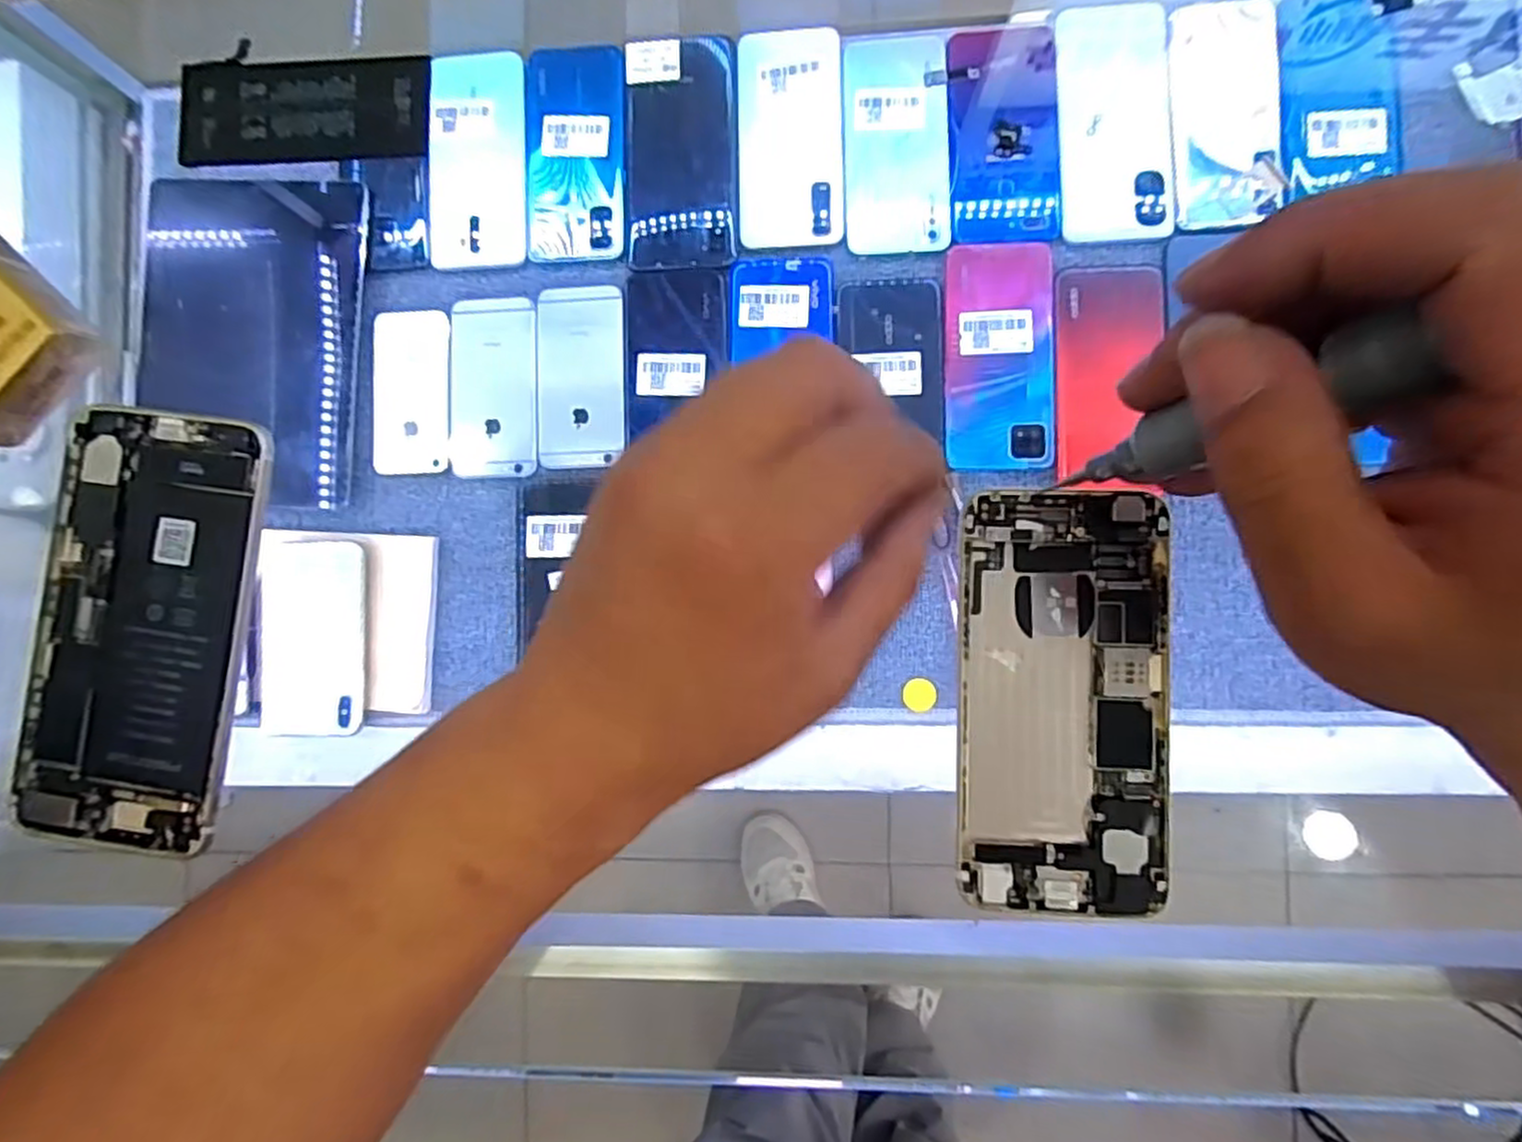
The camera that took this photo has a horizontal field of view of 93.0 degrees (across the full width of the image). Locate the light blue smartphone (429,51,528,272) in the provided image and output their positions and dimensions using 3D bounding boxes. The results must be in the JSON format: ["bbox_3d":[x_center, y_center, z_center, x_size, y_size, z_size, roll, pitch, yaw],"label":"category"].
[{"bbox_3d":[-0.216,-0.309,0.545,0.076,0.008,0.158,-1,89,4],"label":"light blue smartphone"}]

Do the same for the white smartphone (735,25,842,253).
[{"bbox_3d":[0.022,-0.319,0.531,0.076,0.005,0.161,0,89,4],"label":"white smartphone"}]

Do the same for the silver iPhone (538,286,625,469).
[{"bbox_3d":[-0.135,-0.146,0.542,0.066,0.004,0.134,0,89,4],"label":"silver iPhone"}]

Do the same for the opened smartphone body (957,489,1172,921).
[{"bbox_3d":[0.099,0.042,0.237,0.066,0.006,0.135,1,89,4],"label":"opened smartphone body"}]

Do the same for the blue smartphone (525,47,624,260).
[{"bbox_3d":[-0.139,-0.314,0.540,0.073,0.005,0.159,0,89,4],"label":"blue smartphone"}]

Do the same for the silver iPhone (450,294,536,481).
[{"bbox_3d":[-0.203,-0.139,0.546,0.065,0.009,0.135,0,89,4],"label":"silver iPhone"}]

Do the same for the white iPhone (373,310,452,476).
[{"bbox_3d":[-0.265,-0.135,0.547,0.057,0.010,0.123,2,89,4],"label":"white iPhone"}]

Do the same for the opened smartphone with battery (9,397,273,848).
[{"bbox_3d":[-0.224,0.021,0.261,0.077,0.008,0.155,7,89,4],"label":"opened smartphone with battery"}]

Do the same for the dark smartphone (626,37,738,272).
[{"bbox_3d":[-0.058,-0.310,0.539,0.081,0.007,0.171,0,89,4],"label":"dark smartphone"}]

